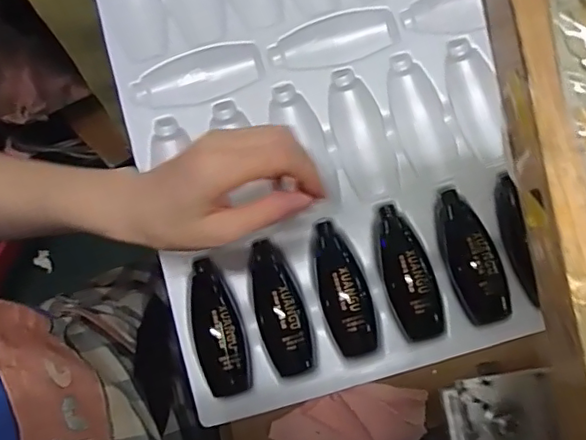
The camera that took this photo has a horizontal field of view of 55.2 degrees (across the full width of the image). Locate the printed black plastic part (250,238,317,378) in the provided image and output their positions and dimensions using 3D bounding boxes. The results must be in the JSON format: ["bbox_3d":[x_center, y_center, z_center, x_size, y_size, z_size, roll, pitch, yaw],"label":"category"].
[{"bbox_3d":[-0.010,0.065,0.418,0.039,0.024,0.103,-18,79,-3],"label":"printed black plastic part"}]

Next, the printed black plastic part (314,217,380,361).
[{"bbox_3d":[0.037,0.051,0.417,0.037,0.025,0.102,-17,79,-2],"label":"printed black plastic part"}]

